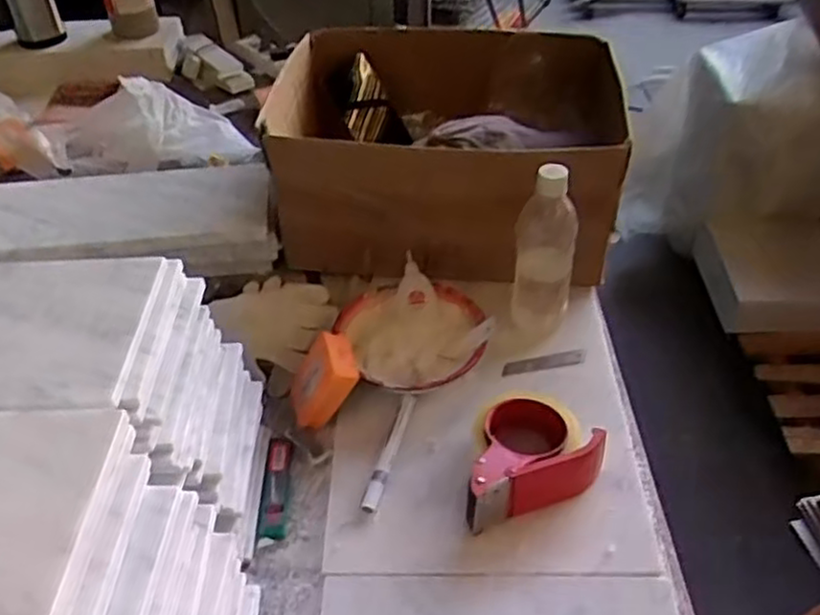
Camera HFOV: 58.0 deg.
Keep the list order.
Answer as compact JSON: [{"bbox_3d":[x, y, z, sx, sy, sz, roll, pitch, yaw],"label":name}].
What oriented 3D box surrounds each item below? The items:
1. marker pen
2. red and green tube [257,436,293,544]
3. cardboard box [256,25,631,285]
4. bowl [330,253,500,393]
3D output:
[{"bbox_3d":[-0.020,0.142,0.742,0.017,0.011,0.135,10,45,13],"label":"marker pen"},{"bbox_3d":[-0.133,0.177,0.733,0.024,0.015,0.116,-2,44,1],"label":"red and green tube"},{"bbox_3d":[0.053,-0.222,0.978,0.431,0.193,0.323,5,44,8],"label":"cardboard box"},{"bbox_3d":[0.006,0.026,0.822,0.152,0.062,0.160,-1,44,1],"label":"bowl"}]

